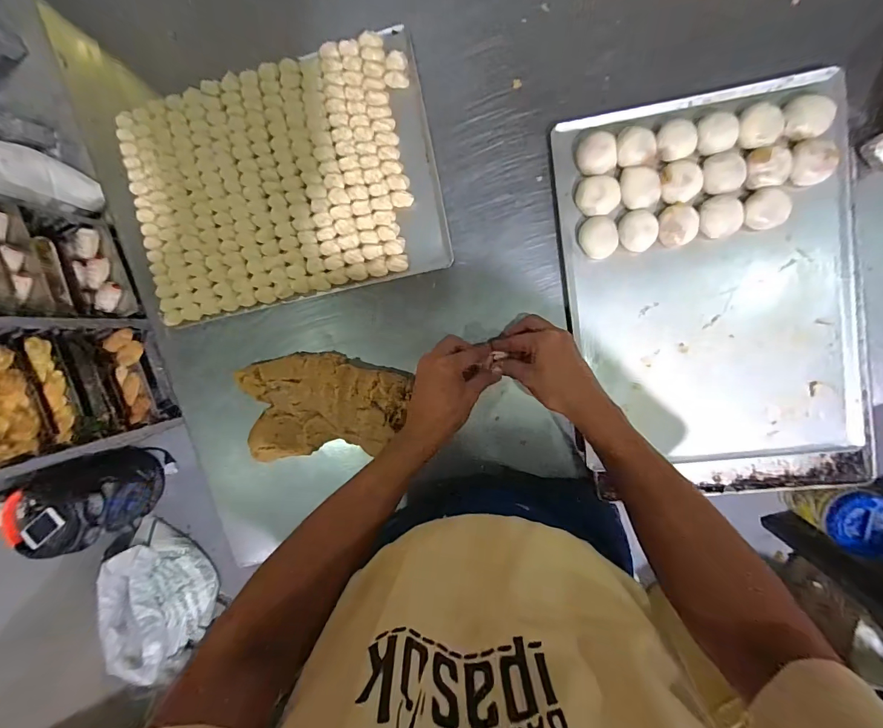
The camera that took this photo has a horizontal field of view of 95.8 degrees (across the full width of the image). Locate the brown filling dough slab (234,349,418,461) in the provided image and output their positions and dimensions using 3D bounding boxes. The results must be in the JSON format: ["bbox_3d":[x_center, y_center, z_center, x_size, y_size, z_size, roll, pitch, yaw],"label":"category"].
[{"bbox_3d":[-0.173,0.063,0.589,0.261,0.037,0.158,-5,93,8],"label":"brown filling dough slab"}]

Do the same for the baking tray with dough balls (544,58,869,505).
[{"bbox_3d":[0.341,-0.085,0.509,0.347,0.040,0.504,-5,92,8],"label":"baking tray with dough balls"}]

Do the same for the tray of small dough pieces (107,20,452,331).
[{"bbox_3d":[-0.246,-0.265,0.592,0.465,0.022,0.334,-10,92,8],"label":"tray of small dough pieces"}]

